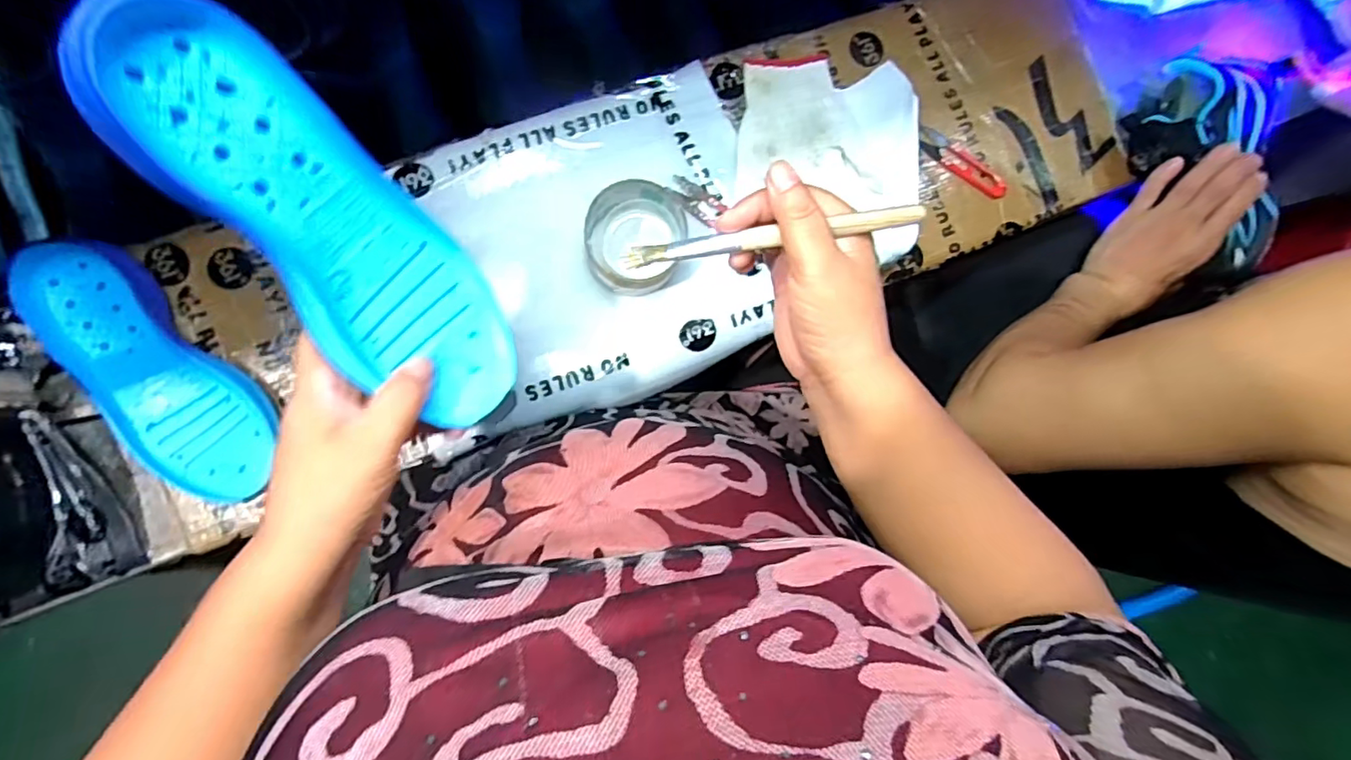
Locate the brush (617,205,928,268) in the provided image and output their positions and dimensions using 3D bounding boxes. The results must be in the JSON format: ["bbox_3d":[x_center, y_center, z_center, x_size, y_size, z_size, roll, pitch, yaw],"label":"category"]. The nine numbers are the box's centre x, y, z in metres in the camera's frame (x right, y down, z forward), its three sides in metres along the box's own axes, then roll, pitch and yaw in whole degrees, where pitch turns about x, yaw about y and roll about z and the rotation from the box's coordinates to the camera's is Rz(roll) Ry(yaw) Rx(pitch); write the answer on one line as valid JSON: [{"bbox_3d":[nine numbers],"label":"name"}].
[{"bbox_3d":[0.048,-0.075,0.302,0.151,0.008,0.010,-7,87,9],"label":"brush"}]

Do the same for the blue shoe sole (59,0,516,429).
[{"bbox_3d":[-0.165,-0.068,0.297,0.087,0.033,0.234,-50,124,-21],"label":"blue shoe sole"}]

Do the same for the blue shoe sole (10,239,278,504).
[{"bbox_3d":[-0.397,-0.003,0.436,0.087,0.038,0.220,-41,90,-6],"label":"blue shoe sole"}]

